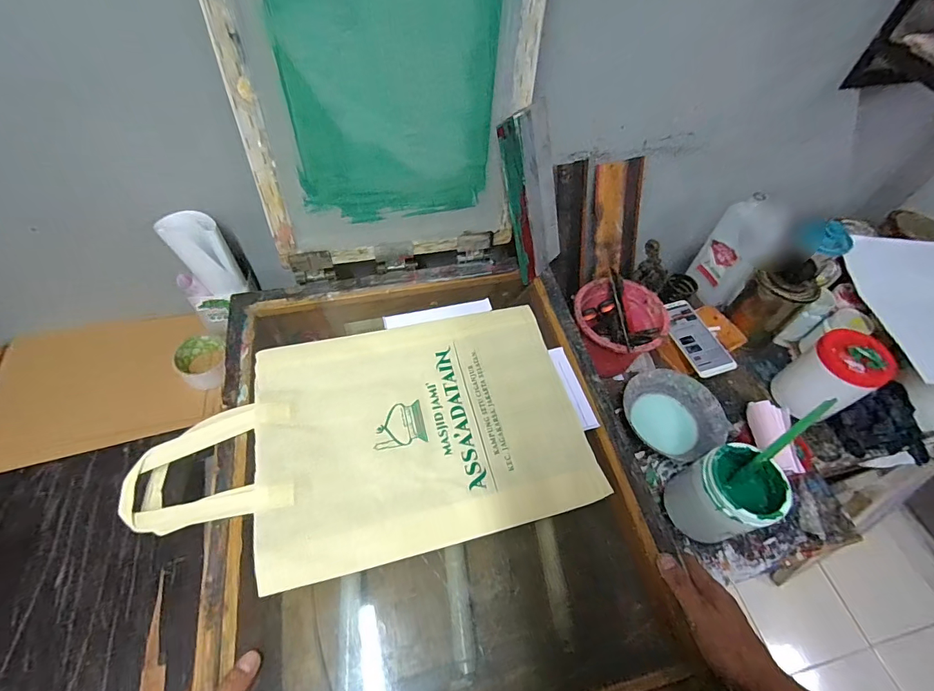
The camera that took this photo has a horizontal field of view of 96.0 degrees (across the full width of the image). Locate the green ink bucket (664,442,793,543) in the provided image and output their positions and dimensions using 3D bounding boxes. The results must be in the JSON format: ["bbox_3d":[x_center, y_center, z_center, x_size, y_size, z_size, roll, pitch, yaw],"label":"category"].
[{"bbox_3d":[0.351,0.207,0.579,0.091,0.142,0.096,1,55,-2],"label":"green ink bucket"}]

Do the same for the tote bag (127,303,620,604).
[{"bbox_3d":[-0.128,0.109,0.523,0.546,0.033,0.299,-13,57,-9],"label":"tote bag"}]

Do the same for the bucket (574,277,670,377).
[{"bbox_3d":[0.253,-0.030,0.733,0.145,0.127,0.153,1,55,-2],"label":"bucket"}]

